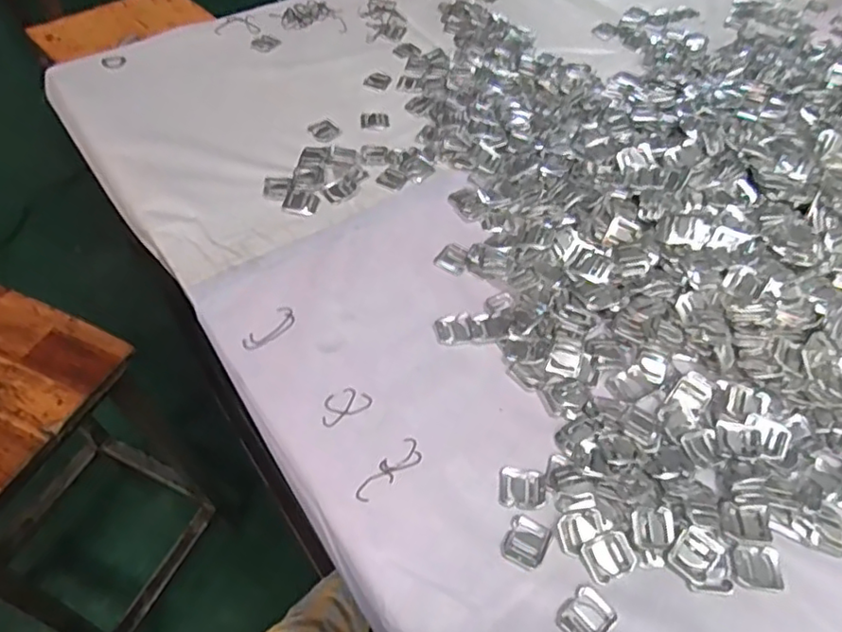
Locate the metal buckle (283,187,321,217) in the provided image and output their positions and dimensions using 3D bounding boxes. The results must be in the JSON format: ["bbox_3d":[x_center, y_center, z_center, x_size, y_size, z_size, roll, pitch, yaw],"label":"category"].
[{"bbox_3d":[-0.129,-0.122,0.665,0.037,0.006,0.034,15,54,7],"label":"metal buckle"}]

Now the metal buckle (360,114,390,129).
[{"bbox_3d":[-0.057,-0.241,0.761,0.034,0.004,0.028,-2,54,-5],"label":"metal buckle"}]

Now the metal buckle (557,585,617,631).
[{"bbox_3d":[0.115,0.208,0.425,0.036,0.005,0.029,-36,63,-26],"label":"metal buckle"}]

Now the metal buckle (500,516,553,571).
[{"bbox_3d":[0.078,0.168,0.455,0.031,0.006,0.035,24,55,14],"label":"metal buckle"}]

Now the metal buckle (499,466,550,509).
[{"bbox_3d":[0.080,0.134,0.481,0.037,0.005,0.032,7,53,1],"label":"metal buckle"}]

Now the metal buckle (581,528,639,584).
[{"bbox_3d":[0.138,0.174,0.449,0.037,0.004,0.029,-19,57,-17],"label":"metal buckle"}]

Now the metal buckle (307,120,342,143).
[{"bbox_3d":[-0.116,-0.224,0.747,0.033,0.006,0.033,-30,60,-23],"label":"metal buckle"}]

